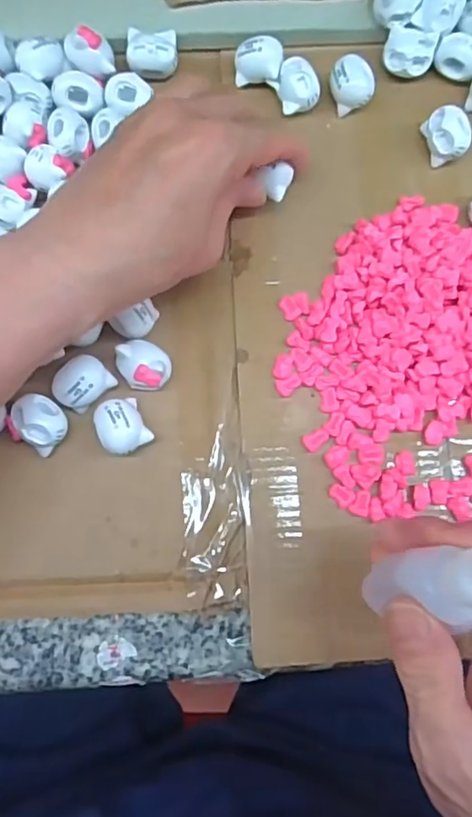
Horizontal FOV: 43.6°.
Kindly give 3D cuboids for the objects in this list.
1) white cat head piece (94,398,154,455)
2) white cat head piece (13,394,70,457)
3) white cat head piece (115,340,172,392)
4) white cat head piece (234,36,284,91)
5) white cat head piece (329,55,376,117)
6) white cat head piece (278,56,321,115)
[{"bbox_3d":[-0.052,0.008,0.270,0.021,0.019,0.024,-28,81,-7],"label":"white cat head piece"},{"bbox_3d":[-0.088,0.006,0.268,0.020,0.015,0.027,-39,83,-9],"label":"white cat head piece"},{"bbox_3d":[-0.042,-0.020,0.277,0.024,0.020,0.022,0,79,-2],"label":"white cat head piece"},{"bbox_3d":[0.011,-0.179,0.306,0.023,0.012,0.021,5,79,-1],"label":"white cat head piece"},{"bbox_3d":[0.060,-0.169,0.307,0.021,0.013,0.024,-10,79,-4],"label":"white cat head piece"},{"bbox_3d":[0.032,-0.166,0.305,0.020,0.015,0.024,-19,80,-5],"label":"white cat head piece"}]

